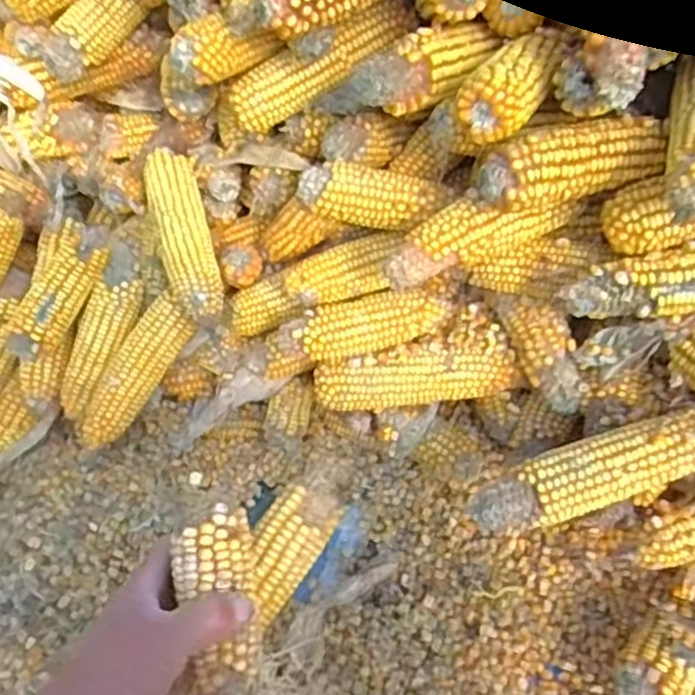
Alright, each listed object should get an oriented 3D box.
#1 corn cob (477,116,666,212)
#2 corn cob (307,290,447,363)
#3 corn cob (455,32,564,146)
[{"bbox_3d":[0.159,-0.131,0.503,0.133,0.039,0.040,-15,55,-9],"label":"corn cob"},{"bbox_3d":[0.023,-0.023,0.617,0.131,0.037,0.043,-7,54,-3],"label":"corn cob"},{"bbox_3d":[0.124,-0.193,0.505,0.039,0.039,0.110,32,61,22],"label":"corn cob"}]

